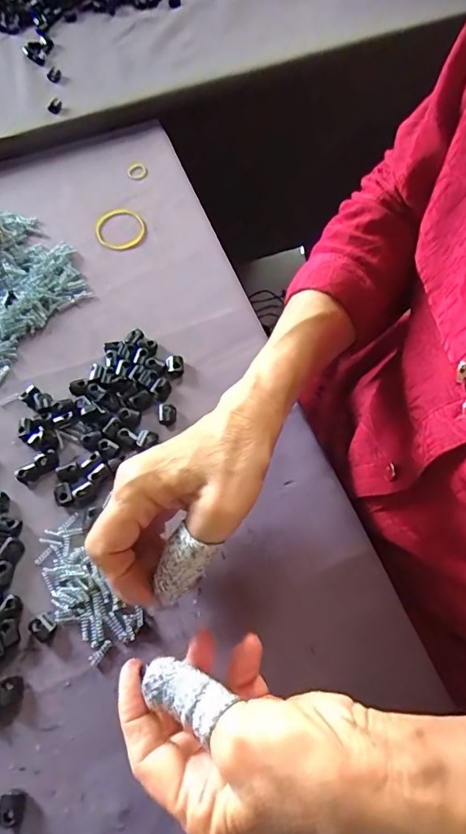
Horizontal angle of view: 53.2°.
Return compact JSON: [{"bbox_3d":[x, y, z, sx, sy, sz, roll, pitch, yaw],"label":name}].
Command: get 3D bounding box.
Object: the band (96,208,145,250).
[{"bbox_3d":[-0.103,-0.172,0.426,0.046,0.005,0.044,-1,64,3],"label":"band"}]

